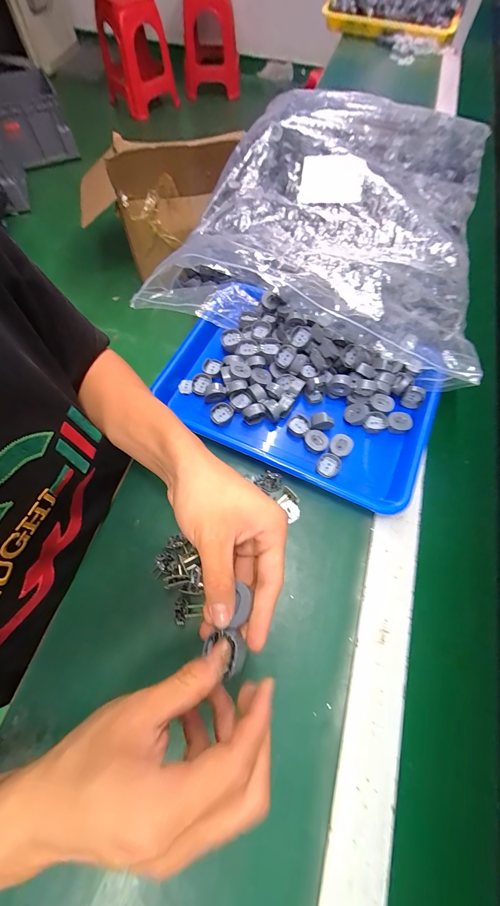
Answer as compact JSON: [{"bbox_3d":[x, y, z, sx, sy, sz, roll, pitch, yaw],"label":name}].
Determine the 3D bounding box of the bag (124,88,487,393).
[{"bbox_3d":[0.145,-0.402,0.487,0.438,0.084,0.566,19,68,7],"label":"bag"}]

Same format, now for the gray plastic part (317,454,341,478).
[{"bbox_3d":[0.095,0.016,0.370,0.026,0.009,0.027,21,68,8],"label":"gray plastic part"}]

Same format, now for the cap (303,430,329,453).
[{"bbox_3d":[0.081,-0.015,0.379,0.027,0.010,0.029,-37,72,-15],"label":"cap"}]

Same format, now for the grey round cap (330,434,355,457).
[{"bbox_3d":[0.110,-0.009,0.375,0.027,0.010,0.027,0,67,-1],"label":"grey round cap"}]

